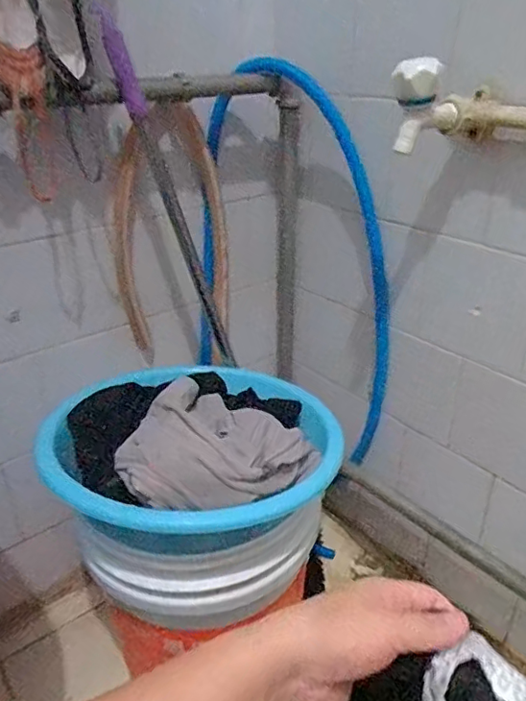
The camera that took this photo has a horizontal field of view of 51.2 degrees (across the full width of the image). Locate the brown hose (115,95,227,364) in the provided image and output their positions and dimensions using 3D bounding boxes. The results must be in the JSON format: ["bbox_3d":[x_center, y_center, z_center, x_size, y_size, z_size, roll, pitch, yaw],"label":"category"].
[{"bbox_3d":[-0.118,-0.145,0.783,0.180,0.375,0.065,-10,32,-30],"label":"brown hose"}]

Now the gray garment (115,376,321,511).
[{"bbox_3d":[-0.050,0.098,0.569,0.157,0.089,0.187,18,35,32],"label":"gray garment"}]

